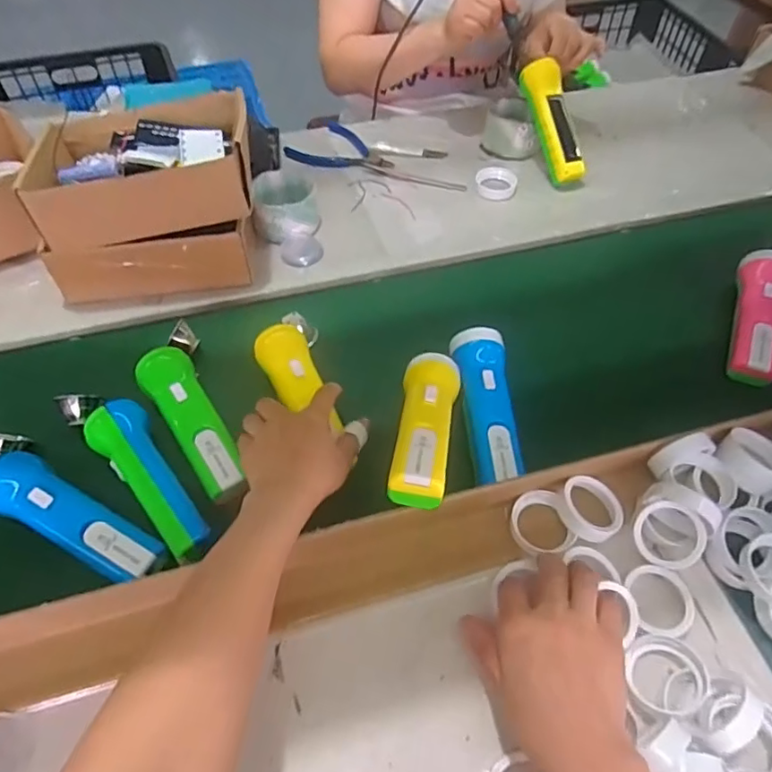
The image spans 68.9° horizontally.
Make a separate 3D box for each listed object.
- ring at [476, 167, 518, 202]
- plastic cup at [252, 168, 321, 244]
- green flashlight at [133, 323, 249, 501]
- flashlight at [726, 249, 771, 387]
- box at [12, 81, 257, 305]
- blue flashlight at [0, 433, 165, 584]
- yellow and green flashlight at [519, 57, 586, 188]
[{"bbox_3d":[0.147,-0.272,0.753,0.054,0.017,0.053,-1,55,1],"label":"ring"},{"bbox_3d":[-0.126,-0.221,0.697,0.076,0.048,0.089,-14,55,-8],"label":"plastic cup"},{"bbox_3d":[-0.180,0.016,0.518,0.060,0.038,0.200,-26,58,-17],"label":"green flashlight"},{"bbox_3d":[0.396,-0.074,0.592,0.054,0.040,0.175,18,57,14],"label":"flashlight"},{"bbox_3d":[-0.259,-0.213,0.647,0.222,0.177,0.183,-8,55,-5],"label":"box"},{"bbox_3d":[-0.272,0.095,0.458,0.203,0.036,0.054,28,60,20],"label":"blue flashlight"},{"bbox_3d":[0.222,-0.345,0.750,0.046,0.049,0.155,-16,89,-10],"label":"yellow and green flashlight"}]

